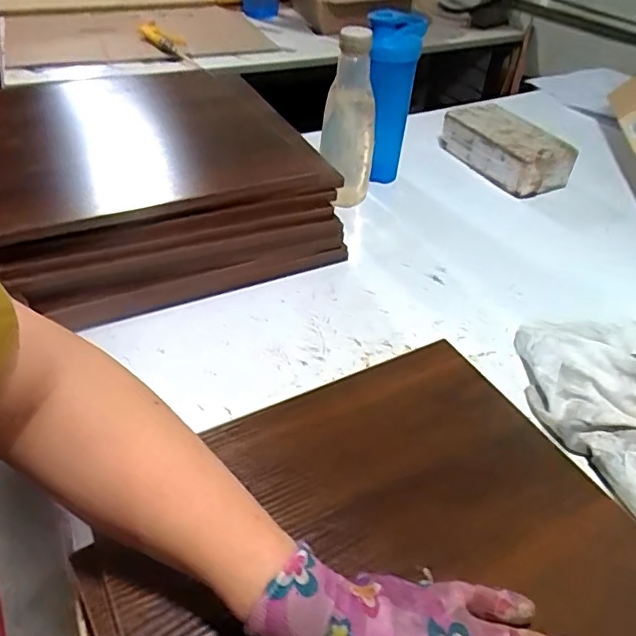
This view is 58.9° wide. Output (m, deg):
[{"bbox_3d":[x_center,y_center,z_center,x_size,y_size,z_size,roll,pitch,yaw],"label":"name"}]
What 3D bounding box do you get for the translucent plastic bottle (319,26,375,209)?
[{"bbox_3d":[0.040,-0.271,0.773,0.070,0.219,0.070,-1,41,-4],"label":"translucent plastic bottle"}]

